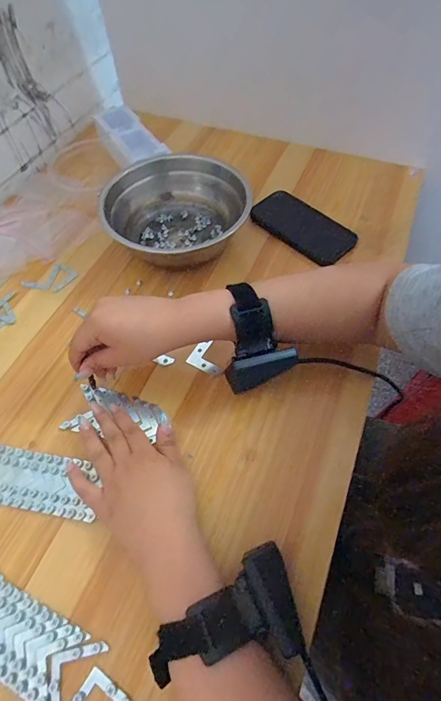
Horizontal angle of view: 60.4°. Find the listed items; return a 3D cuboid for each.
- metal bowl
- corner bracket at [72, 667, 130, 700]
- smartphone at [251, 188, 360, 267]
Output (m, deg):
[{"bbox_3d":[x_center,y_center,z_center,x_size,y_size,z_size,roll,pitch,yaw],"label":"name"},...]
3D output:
[{"bbox_3d":[-0.061,-0.187,0.517,0.183,0.066,0.183,-1,59,1],"label":"metal bowl"},{"bbox_3d":[-0.091,0.267,0.277,0.041,0.004,0.040,29,64,17],"label":"corner bracket"},{"bbox_3d":[0.114,-0.177,0.537,0.080,0.013,0.147,-40,66,-20],"label":"smartphone"}]

